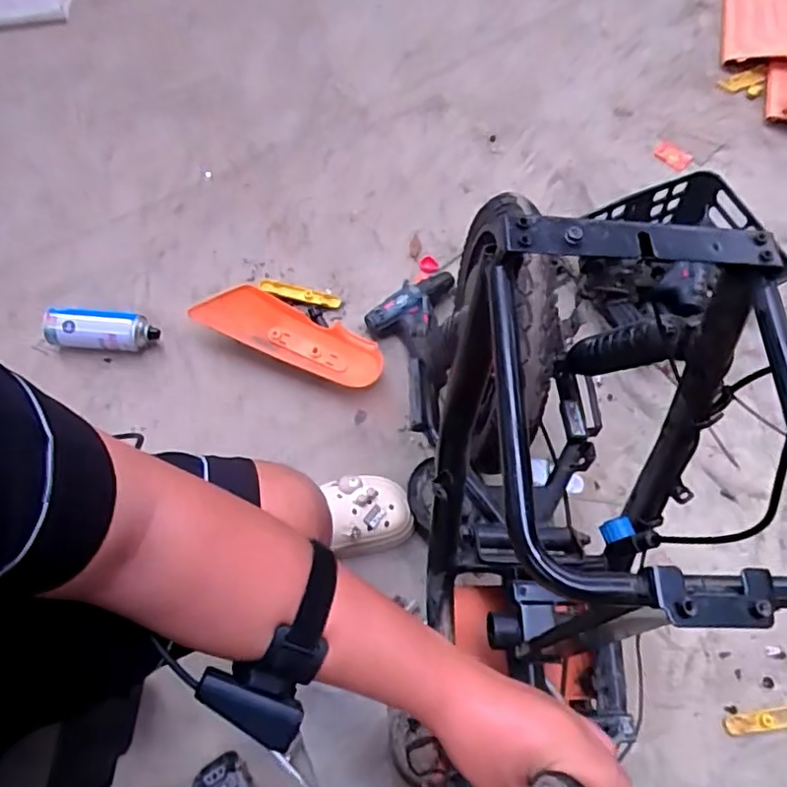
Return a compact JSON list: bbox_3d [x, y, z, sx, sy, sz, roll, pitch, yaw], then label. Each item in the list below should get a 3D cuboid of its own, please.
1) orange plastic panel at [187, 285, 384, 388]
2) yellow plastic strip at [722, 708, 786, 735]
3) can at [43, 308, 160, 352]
[{"bbox_3d":[-0.176,-0.107,1.065,0.330,0.055,0.106,20,69,5],"label":"orange plastic panel"},{"bbox_3d":[0.562,0.481,0.895,0.150,0.007,0.029,-6,69,-5],"label":"yellow plastic strip"},{"bbox_3d":[-0.496,-0.107,1.028,0.183,0.058,0.055,-2,69,-4],"label":"can"}]

